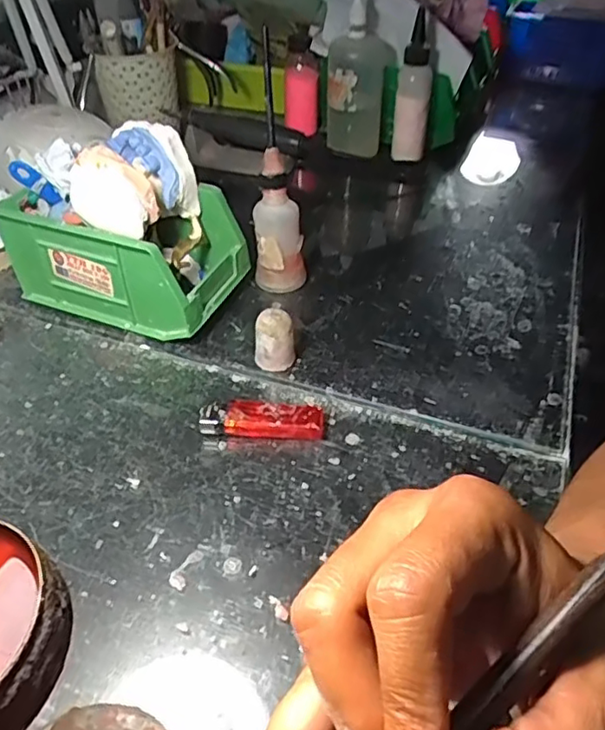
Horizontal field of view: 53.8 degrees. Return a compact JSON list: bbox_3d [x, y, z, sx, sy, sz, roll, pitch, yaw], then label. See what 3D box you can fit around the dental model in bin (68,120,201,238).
[{"bbox_3d":[-0.126,-0.134,0.448,0.061,0.066,0.077,20,47,19],"label":"dental model in bin"}]

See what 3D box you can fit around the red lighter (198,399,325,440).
[{"bbox_3d":[-0.027,0.037,0.402,0.081,0.016,0.022,2,44,2],"label":"red lighter"}]

